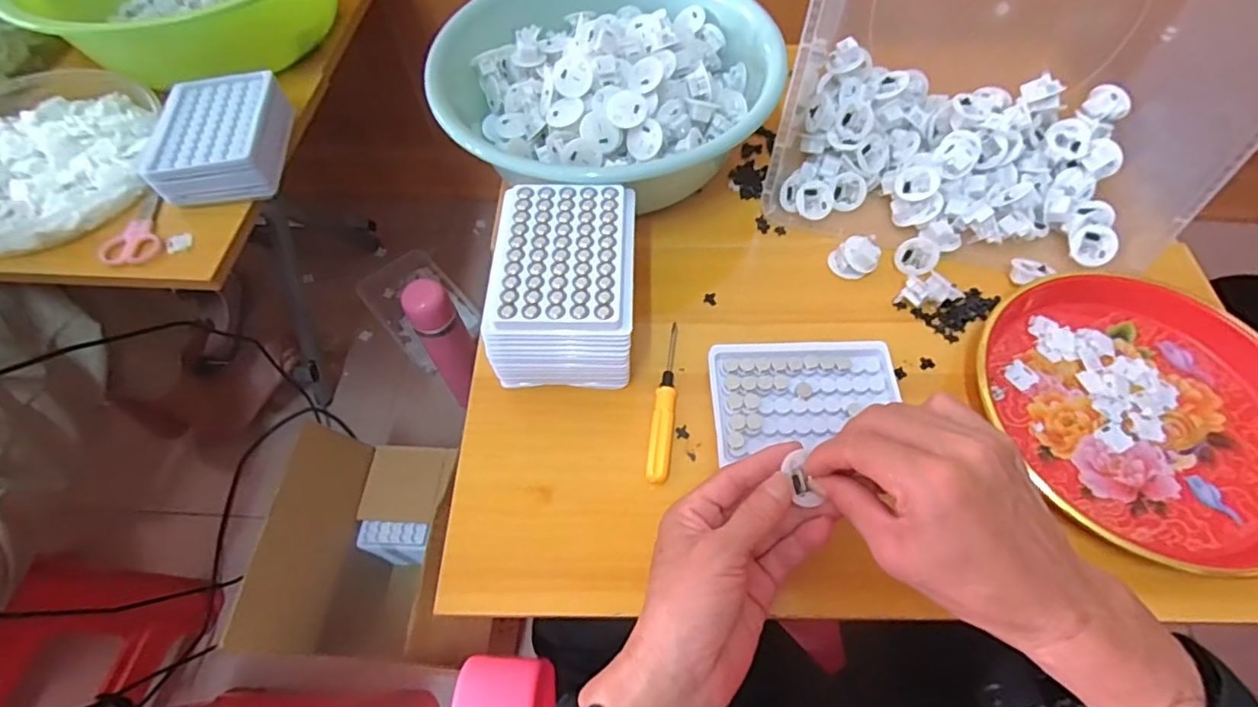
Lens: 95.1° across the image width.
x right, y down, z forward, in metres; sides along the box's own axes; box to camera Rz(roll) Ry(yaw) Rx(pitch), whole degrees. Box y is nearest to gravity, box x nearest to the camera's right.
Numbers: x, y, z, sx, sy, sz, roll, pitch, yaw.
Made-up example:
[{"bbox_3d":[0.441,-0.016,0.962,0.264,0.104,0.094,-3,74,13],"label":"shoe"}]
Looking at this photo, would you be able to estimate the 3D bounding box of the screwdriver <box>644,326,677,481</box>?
[{"bbox_3d":[0.027,0.034,0.426,0.016,0.010,0.126,7,61,5],"label":"screwdriver"}]

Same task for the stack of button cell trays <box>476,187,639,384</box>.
[{"bbox_3d":[-0.045,-0.044,0.431,0.097,0.091,0.133,1,60,2],"label":"stack of button cell trays"}]

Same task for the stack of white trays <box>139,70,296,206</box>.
[{"bbox_3d":[-0.386,-0.202,0.546,0.102,0.045,0.130,-5,60,-2],"label":"stack of white trays"}]

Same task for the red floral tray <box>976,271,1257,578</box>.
[{"bbox_3d":[0.368,0.040,0.414,0.208,0.030,0.223,-19,62,-9],"label":"red floral tray"}]

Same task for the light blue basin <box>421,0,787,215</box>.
[{"bbox_3d":[-0.021,-0.234,0.532,0.292,0.115,0.233,-30,64,-15],"label":"light blue basin"}]

